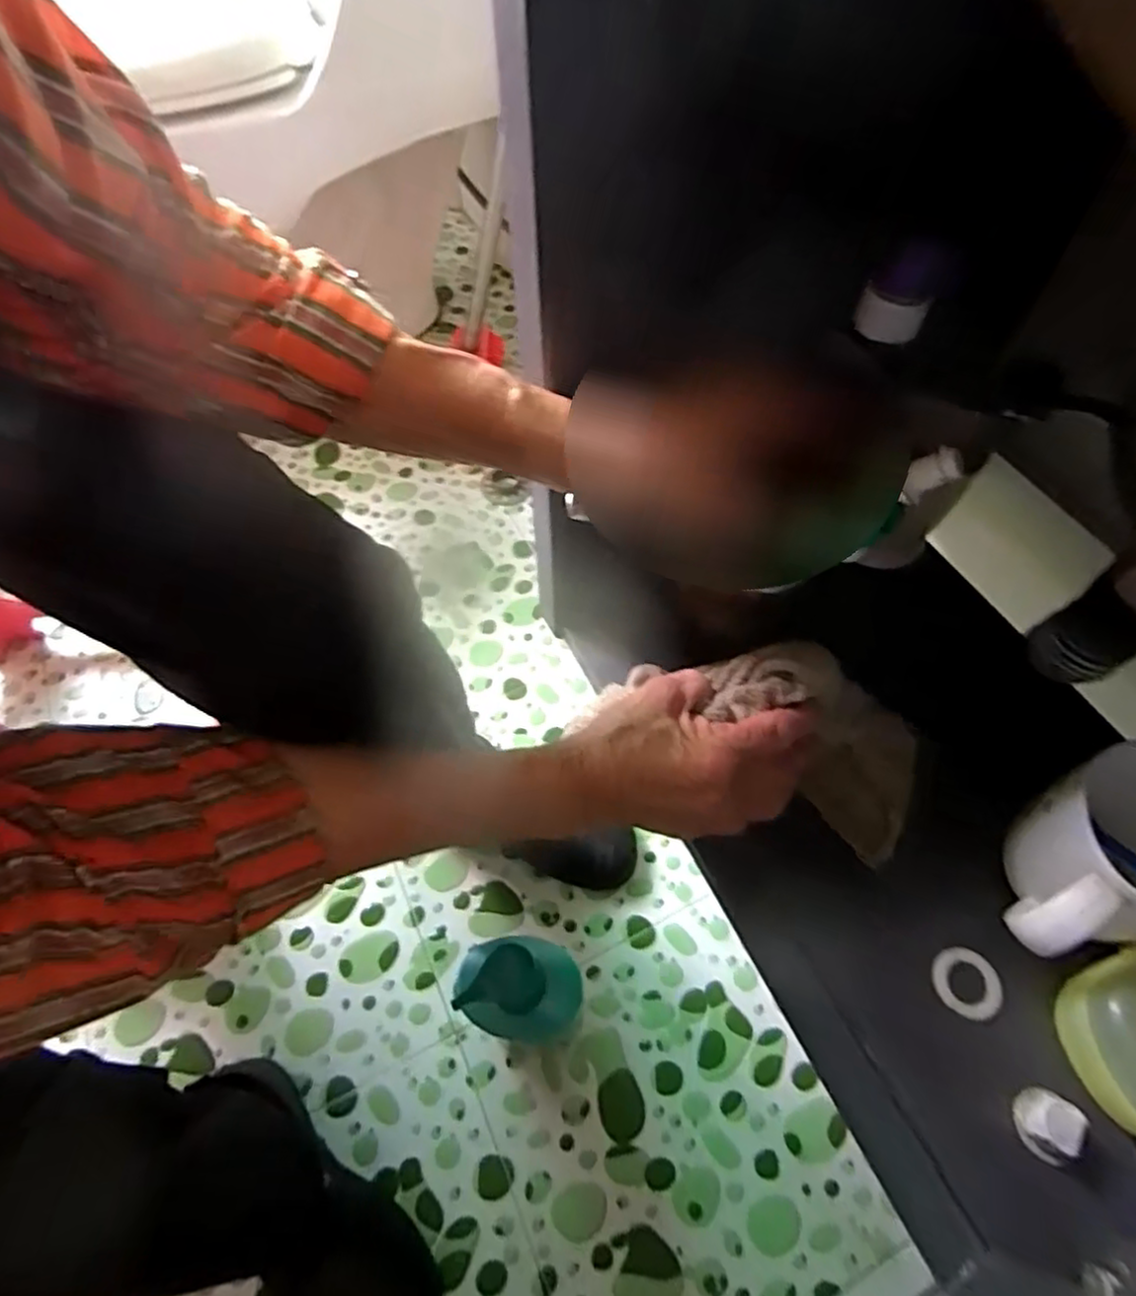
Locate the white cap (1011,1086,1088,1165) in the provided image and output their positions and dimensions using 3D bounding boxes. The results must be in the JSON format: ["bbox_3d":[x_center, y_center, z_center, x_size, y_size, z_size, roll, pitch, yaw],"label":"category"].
[{"bbox_3d":[0.231,0.229,0.334,0.024,0.021,0.027,22,61,13],"label":"white cap"}]

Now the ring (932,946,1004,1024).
[{"bbox_3d":[0.215,0.180,0.373,0.036,0.005,0.033,18,60,11],"label":"ring"}]

